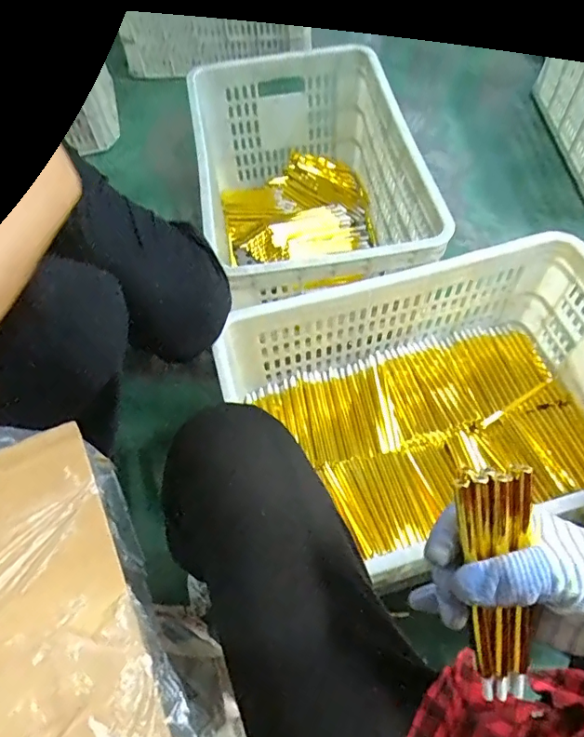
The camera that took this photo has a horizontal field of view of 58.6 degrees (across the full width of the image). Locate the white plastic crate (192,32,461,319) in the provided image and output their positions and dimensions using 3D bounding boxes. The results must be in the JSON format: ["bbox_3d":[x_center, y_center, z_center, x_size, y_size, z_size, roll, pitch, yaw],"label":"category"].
[{"bbox_3d":[0.019,-0.305,0.964,0.347,0.296,0.618,-9,59,-5],"label":"white plastic crate"}]

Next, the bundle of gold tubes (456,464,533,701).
[{"bbox_3d":[0.130,0.133,0.323,0.044,0.152,0.019,-9,14,-4],"label":"bundle of gold tubes"}]

